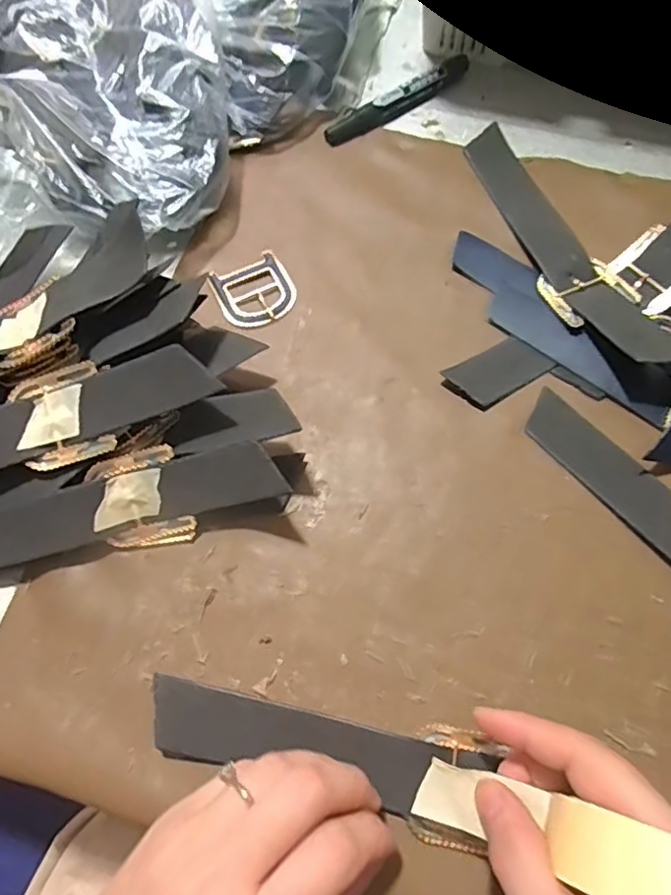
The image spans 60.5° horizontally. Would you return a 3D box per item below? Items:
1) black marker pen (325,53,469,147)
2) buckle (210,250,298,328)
[{"bbox_3d":[0.048,-0.261,0.431,0.133,0.015,0.019,-36,71,-12],"label":"black marker pen"},{"bbox_3d":[-0.052,-0.101,0.370,0.050,0.005,0.049,-24,69,-8],"label":"buckle"}]

